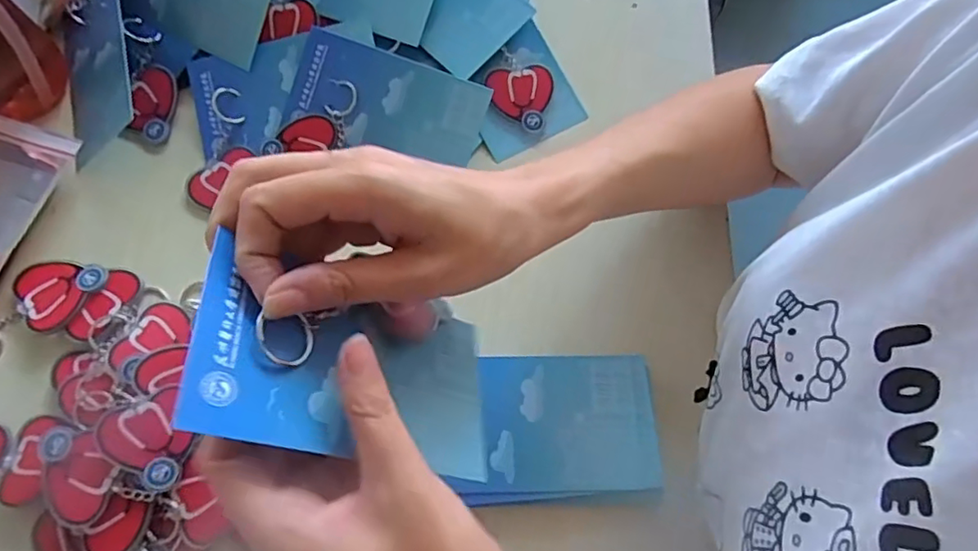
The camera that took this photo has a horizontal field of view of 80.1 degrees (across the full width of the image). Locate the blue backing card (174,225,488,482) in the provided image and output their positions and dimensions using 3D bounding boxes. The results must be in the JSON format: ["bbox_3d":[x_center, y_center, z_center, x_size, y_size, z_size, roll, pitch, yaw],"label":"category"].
[{"bbox_3d":[-0.053,0.039,0.244,0.135,0.004,0.074,25,46,-38],"label":"blue backing card"}]

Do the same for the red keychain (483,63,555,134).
[{"bbox_3d":[0.021,-0.135,0.431,0.048,0.010,0.047,14,72,2],"label":"red keychain"}]

